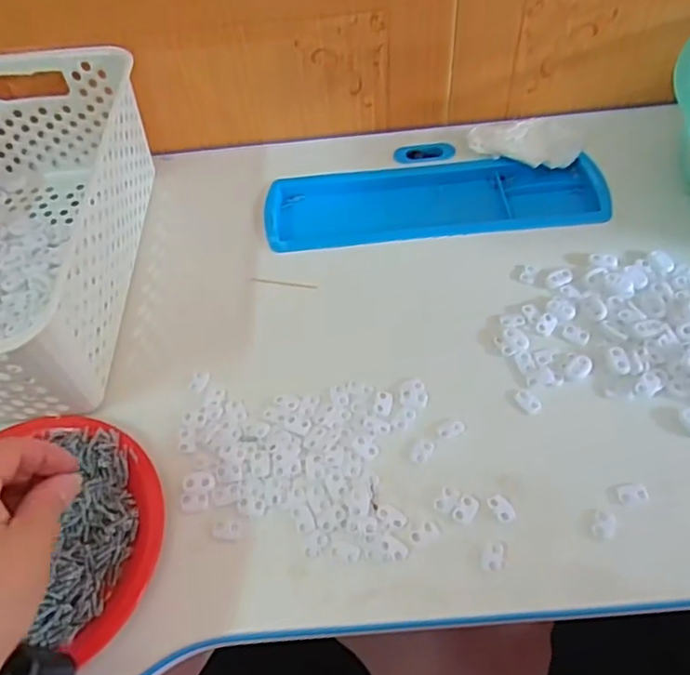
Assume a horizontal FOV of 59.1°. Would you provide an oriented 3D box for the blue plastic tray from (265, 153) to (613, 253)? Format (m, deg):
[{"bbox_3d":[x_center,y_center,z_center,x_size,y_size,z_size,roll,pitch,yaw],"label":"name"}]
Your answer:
[{"bbox_3d":[0.078,-0.122,0.549,0.290,0.023,0.093,-5,55,1],"label":"blue plastic tray"}]

